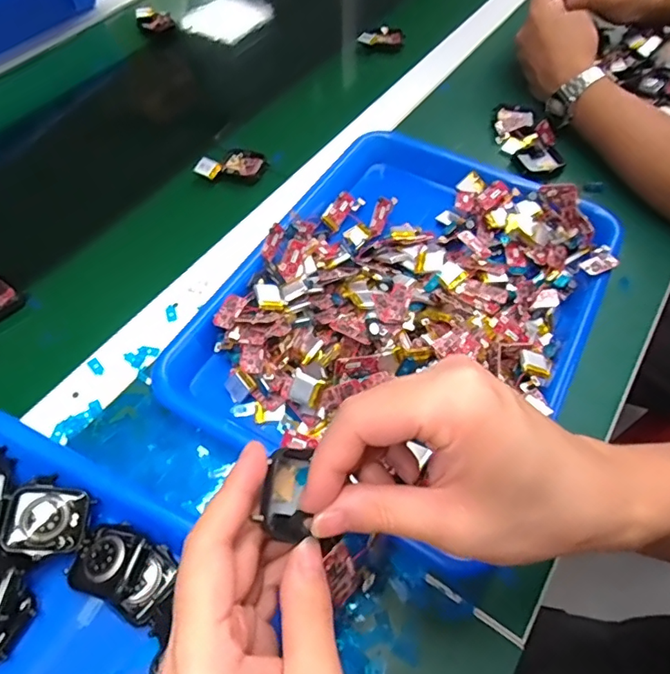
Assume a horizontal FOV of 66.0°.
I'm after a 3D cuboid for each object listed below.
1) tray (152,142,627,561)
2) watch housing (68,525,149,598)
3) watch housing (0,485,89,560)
[{"bbox_3d":[0.058,-0.034,0.390,0.243,0.049,0.324,26,60,15],"label":"tray"},{"bbox_3d":[-0.128,0.126,0.291,0.037,0.014,0.036,15,58,9],"label":"watch housing"},{"bbox_3d":[-0.165,0.104,0.292,0.039,0.010,0.038,-3,57,-3],"label":"watch housing"}]

